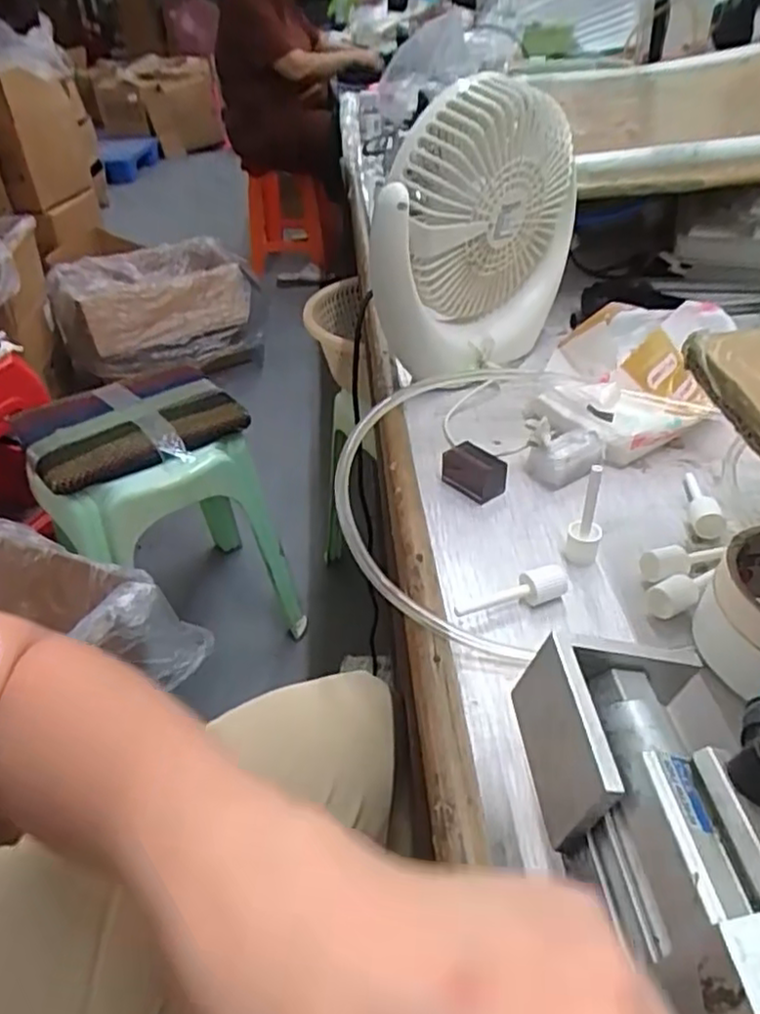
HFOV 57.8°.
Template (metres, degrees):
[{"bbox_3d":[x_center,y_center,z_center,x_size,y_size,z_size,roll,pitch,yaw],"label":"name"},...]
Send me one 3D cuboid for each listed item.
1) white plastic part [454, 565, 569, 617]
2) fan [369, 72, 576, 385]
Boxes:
[{"bbox_3d":[0.072,0.049,0.379,0.065,0.018,0.015,-10,38,-8],"label":"white plastic part"},{"bbox_3d":[0.074,-0.213,0.542,0.094,0.203,0.157,22,45,30],"label":"fan"}]

